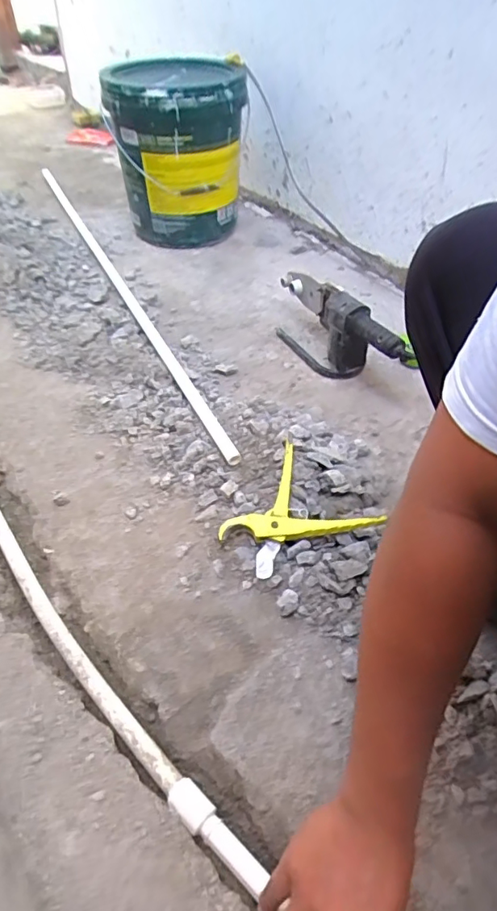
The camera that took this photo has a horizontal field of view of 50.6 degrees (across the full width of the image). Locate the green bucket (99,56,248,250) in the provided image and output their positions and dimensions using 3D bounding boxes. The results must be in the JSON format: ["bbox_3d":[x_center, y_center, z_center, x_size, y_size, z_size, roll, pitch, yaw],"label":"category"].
[{"bbox_3d":[-0.152,-0.697,1.217,0.272,0.322,0.280,1,46,-1],"label":"green bucket"}]

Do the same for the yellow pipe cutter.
[{"bbox_3d":[0.072,0.074,0.654,0.161,0.034,0.164,27,51,23],"label":"yellow pipe cutter"}]

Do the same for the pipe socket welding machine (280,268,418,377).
[{"bbox_3d":[0.145,-0.211,0.900,0.058,0.131,0.338,-25,51,-23],"label":"pipe socket welding machine"}]

